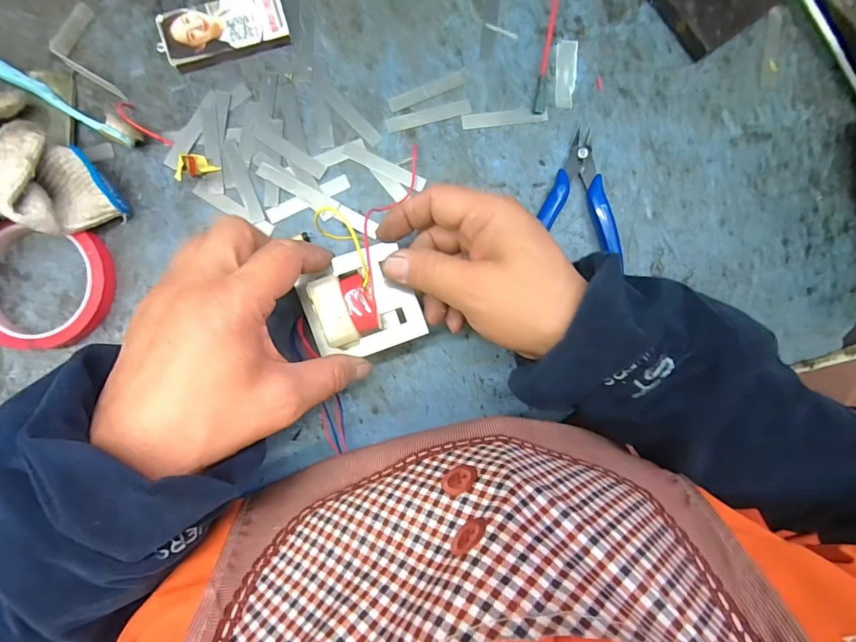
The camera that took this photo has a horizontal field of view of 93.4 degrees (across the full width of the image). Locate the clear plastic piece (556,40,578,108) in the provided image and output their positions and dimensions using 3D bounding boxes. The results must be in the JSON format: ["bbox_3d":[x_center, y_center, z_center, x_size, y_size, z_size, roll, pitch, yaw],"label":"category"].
[{"bbox_3d":[0.106,-0.190,0.308,0.016,0.004,0.051,3,90,-2],"label":"clear plastic piece"}]

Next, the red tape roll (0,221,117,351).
[{"bbox_3d":[-0.275,-0.023,0.291,0.090,0.018,0.088,0,90,-2],"label":"red tape roll"}]

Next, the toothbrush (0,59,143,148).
[{"bbox_3d":[-0.286,-0.170,0.290,0.169,0.018,0.015,28,89,-2],"label":"toothbrush"}]

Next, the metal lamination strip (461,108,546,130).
[{"bbox_3d":[0.059,-0.156,0.308,0.065,0.004,0.011,-7,90,-2],"label":"metal lamination strip"}]

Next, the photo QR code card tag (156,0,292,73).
[{"bbox_3d":[-0.151,-0.216,0.300,0.091,0.012,0.038,-16,91,-2],"label":"photo QR code card tag"}]

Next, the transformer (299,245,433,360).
[{"bbox_3d":[-0.040,-0.011,0.259,0.071,0.035,0.067,-22,91,-2],"label":"transformer"}]

